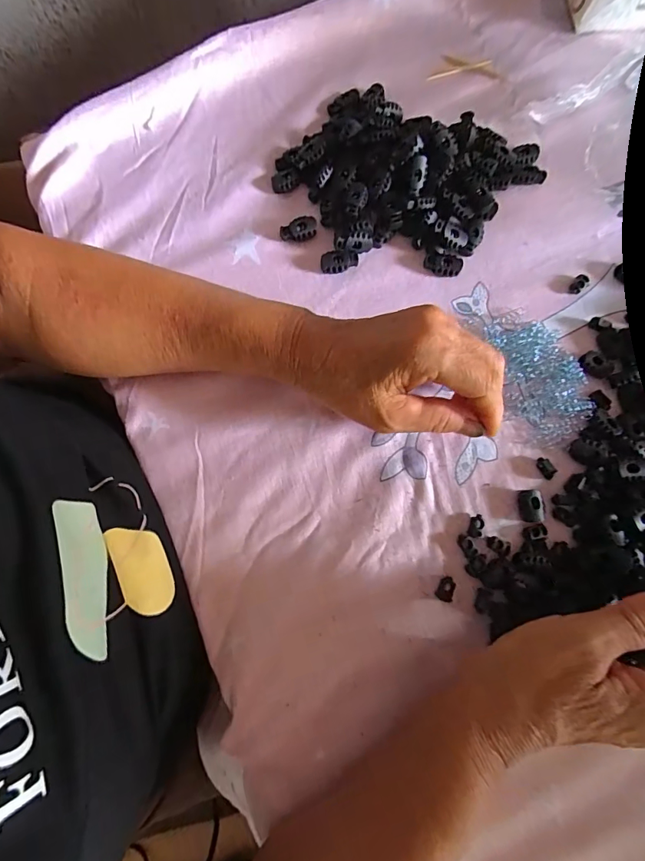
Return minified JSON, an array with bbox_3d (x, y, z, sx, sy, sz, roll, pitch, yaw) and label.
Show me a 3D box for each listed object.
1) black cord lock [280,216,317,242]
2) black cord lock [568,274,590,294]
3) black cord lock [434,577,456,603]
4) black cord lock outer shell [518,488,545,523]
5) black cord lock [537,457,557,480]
[{"bbox_3d":[-0.019,-0.156,0.333,0.028,0.007,0.017,-3,78,0],"label":"black cord lock"},{"bbox_3d":[0.196,-0.111,0.327,0.015,0.007,0.010,-43,81,-7],"label":"black cord lock"},{"bbox_3d":[0.082,0.105,0.283,0.011,0.004,0.016,29,80,6],"label":"black cord lock"},{"bbox_3d":[0.142,0.051,0.291,0.013,0.010,0.022,-3,78,0],"label":"black cord lock outer shell"},{"bbox_3d":[0.156,0.026,0.297,0.007,0.008,0.015,-28,80,-5],"label":"black cord lock"}]

